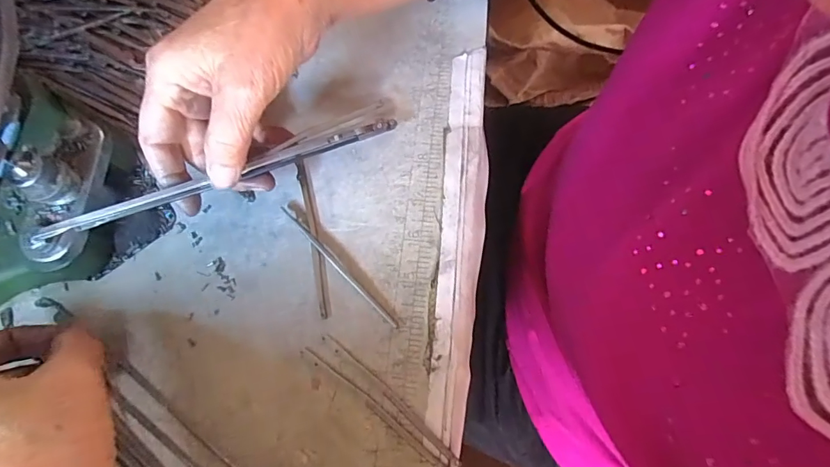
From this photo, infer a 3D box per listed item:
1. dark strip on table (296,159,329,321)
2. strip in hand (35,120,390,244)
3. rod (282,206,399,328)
[{"bbox_3d":[-0.061,0.001,0.267,0.006,0.004,0.098,-12,74,-3],"label":"dark strip on table"},{"bbox_3d":[-0.097,-0.033,0.246,0.190,0.005,0.008,-23,78,-20],"label":"strip in hand"},{"bbox_3d":[-0.045,0.018,0.262,0.004,0.005,0.097,-43,78,-11],"label":"rod"}]

